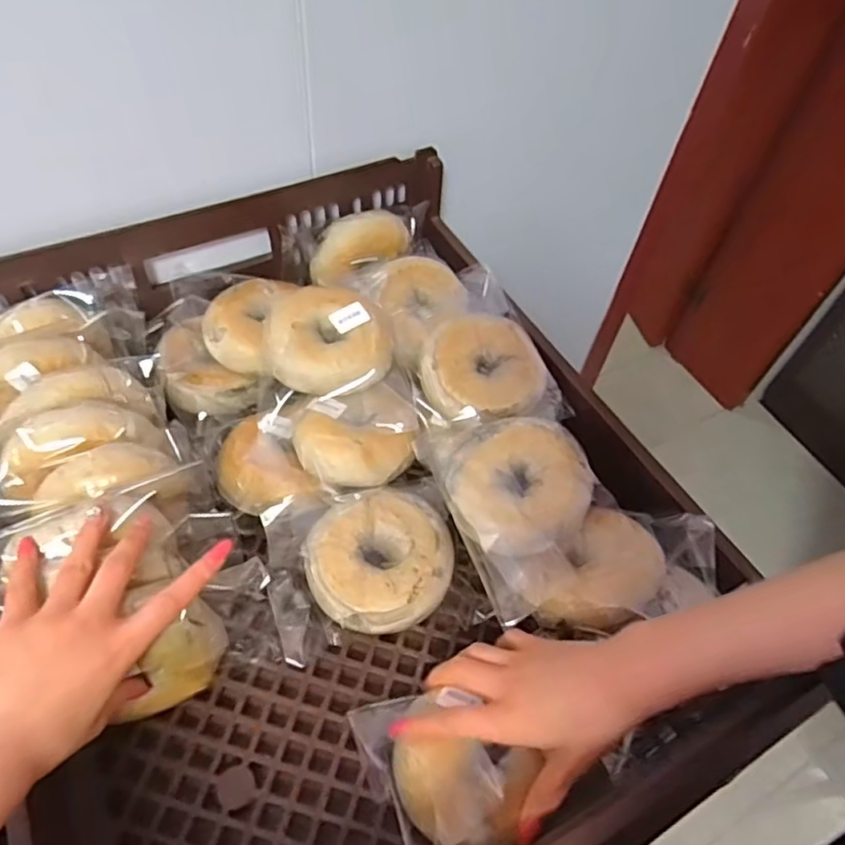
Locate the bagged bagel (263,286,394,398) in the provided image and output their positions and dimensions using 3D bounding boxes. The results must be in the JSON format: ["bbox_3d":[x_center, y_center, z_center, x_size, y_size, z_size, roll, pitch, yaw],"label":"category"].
[{"bbox_3d":[-0.084,-0.070,0.540,0.110,0.039,0.091,27,57,16],"label":"bagged bagel"}]

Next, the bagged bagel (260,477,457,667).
[{"bbox_3d":[-0.048,0.109,0.509,0.152,0.055,0.130,-14,56,-13],"label":"bagged bagel"}]

